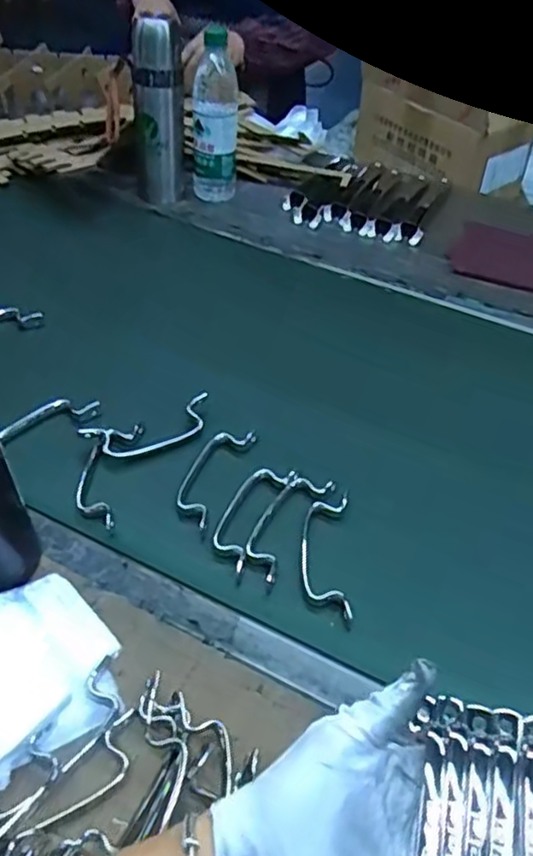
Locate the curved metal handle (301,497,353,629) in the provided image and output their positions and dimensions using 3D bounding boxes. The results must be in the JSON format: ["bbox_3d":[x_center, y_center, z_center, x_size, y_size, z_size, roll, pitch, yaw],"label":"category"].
[{"bbox_3d":[0.049,0.105,0.556,0.040,0.016,0.118,4,46,-1],"label":"curved metal handle"}]

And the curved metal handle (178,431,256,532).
[{"bbox_3d":[-0.051,0.041,0.612,0.041,0.014,0.120,18,47,13],"label":"curved metal handle"}]

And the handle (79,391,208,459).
[{"bbox_3d":[-0.110,0.002,0.636,0.125,0.017,0.040,-17,49,-19],"label":"handle"}]

